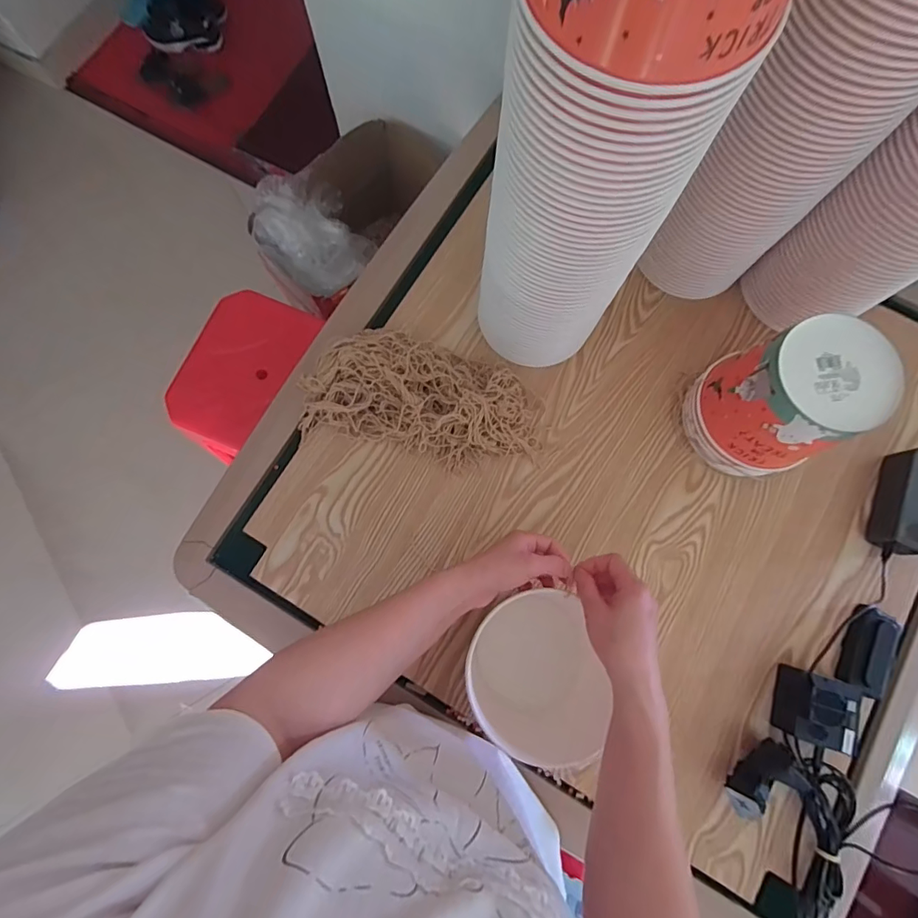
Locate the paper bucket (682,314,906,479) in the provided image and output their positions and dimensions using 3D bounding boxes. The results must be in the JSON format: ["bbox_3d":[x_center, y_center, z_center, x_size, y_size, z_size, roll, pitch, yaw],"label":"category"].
[{"bbox_3d":[0.383,-0.062,0.569,0.136,0.185,0.137,0,79,0],"label":"paper bucket"}]

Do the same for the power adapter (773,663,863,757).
[{"bbox_3d":[0.429,0.299,0.563,0.073,0.059,0.076,16,79,3],"label":"power adapter"}]

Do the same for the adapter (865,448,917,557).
[{"bbox_3d":[0.588,0.060,0.612,0.055,0.060,0.134,19,80,3],"label":"adapter"}]

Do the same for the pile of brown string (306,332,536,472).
[{"bbox_3d":[-0.044,-0.081,0.627,0.317,0.067,0.153,14,79,2],"label":"pile of brown string"}]

